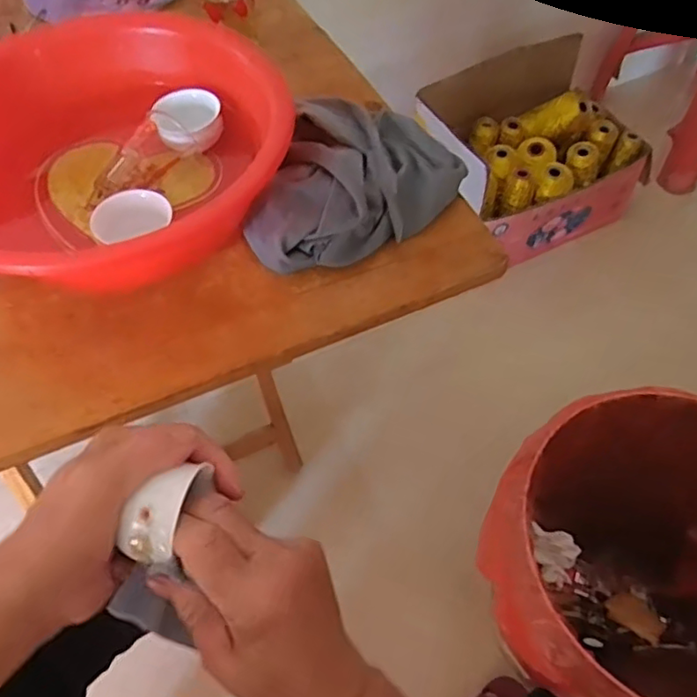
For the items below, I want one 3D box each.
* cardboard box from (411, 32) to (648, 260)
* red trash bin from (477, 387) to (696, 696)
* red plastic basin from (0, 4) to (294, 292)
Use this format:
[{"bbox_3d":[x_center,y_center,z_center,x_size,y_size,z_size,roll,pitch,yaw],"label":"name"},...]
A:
[{"bbox_3d":[0.307,-0.337,1.095,0.360,0.251,0.258,-24,59,-13],"label":"cardboard box"},{"bbox_3d":[0.310,0.257,0.679,0.320,0.298,0.305,-1,56,2],"label":"red trash bin"},{"bbox_3d":[-0.180,-0.137,0.443,0.239,0.078,0.230,-1,56,2],"label":"red plastic basin"}]

